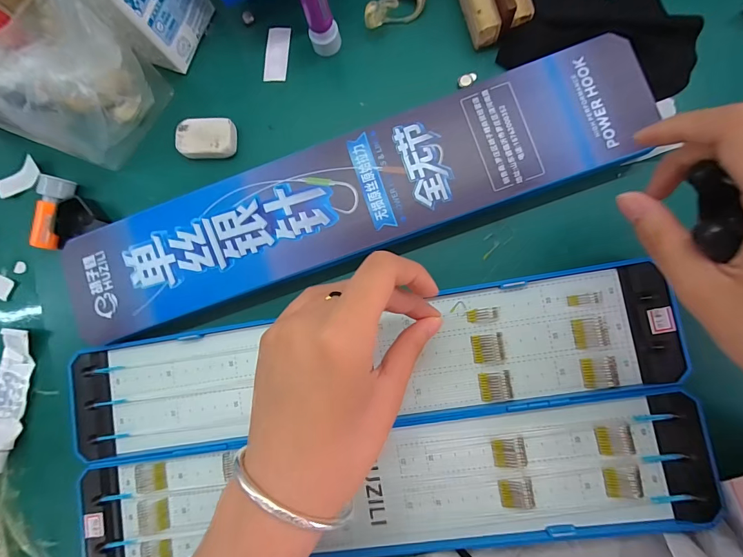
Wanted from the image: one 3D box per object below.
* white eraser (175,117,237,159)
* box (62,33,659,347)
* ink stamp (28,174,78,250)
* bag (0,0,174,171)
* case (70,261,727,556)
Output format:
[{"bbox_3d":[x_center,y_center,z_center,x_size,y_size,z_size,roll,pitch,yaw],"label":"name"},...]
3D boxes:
[{"bbox_3d":[-0.134,-0.113,0.301,0.047,0.017,0.031,2,85,7],"label":"white eraser"},{"bbox_3d":[-0.021,-0.060,0.276,0.431,0.023,0.088,-19,83,5],"label":"box"},{"bbox_3d":[-0.261,-0.053,0.302,0.018,0.020,0.059,11,86,8],"label":"ink stamp"},{"bbox_3d":[-0.255,-0.165,0.260,0.132,0.133,0.108,35,90,8],"label":"bag"},{"bbox_3d":[-0.006,0.109,0.268,0.442,0.013,0.178,-8,84,5],"label":"case"}]

